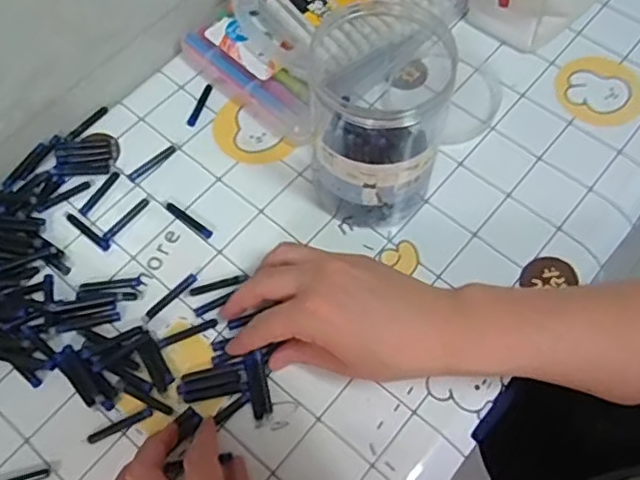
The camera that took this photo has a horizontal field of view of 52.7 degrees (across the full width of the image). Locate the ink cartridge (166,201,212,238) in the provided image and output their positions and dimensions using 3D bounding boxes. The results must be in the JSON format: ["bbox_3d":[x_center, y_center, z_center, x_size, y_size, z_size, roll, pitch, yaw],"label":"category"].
[{"bbox_3d":[-0.108,-0.017,0.528,0.047,0.006,0.007,33,67,16],"label":"ink cartridge"}]

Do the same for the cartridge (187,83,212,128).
[{"bbox_3d":[-0.109,-0.121,0.581,0.008,0.006,0.045,18,64,9],"label":"cartridge"}]

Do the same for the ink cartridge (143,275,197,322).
[{"bbox_3d":[-0.115,0.045,0.497,0.008,0.005,0.052,40,69,19],"label":"ink cartridge"}]

